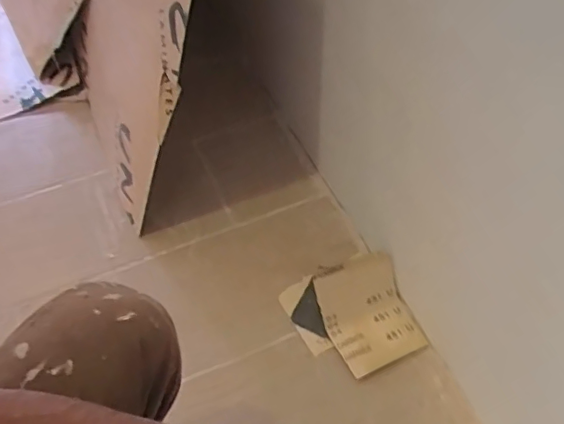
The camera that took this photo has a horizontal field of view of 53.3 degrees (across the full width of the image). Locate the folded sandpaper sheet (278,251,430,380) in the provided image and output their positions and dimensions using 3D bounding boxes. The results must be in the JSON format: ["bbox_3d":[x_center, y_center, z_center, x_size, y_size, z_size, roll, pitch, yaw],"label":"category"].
[{"bbox_3d":[0.094,0.126,0.731,0.148,0.048,0.161,-24,55,-16],"label":"folded sandpaper sheet"}]

